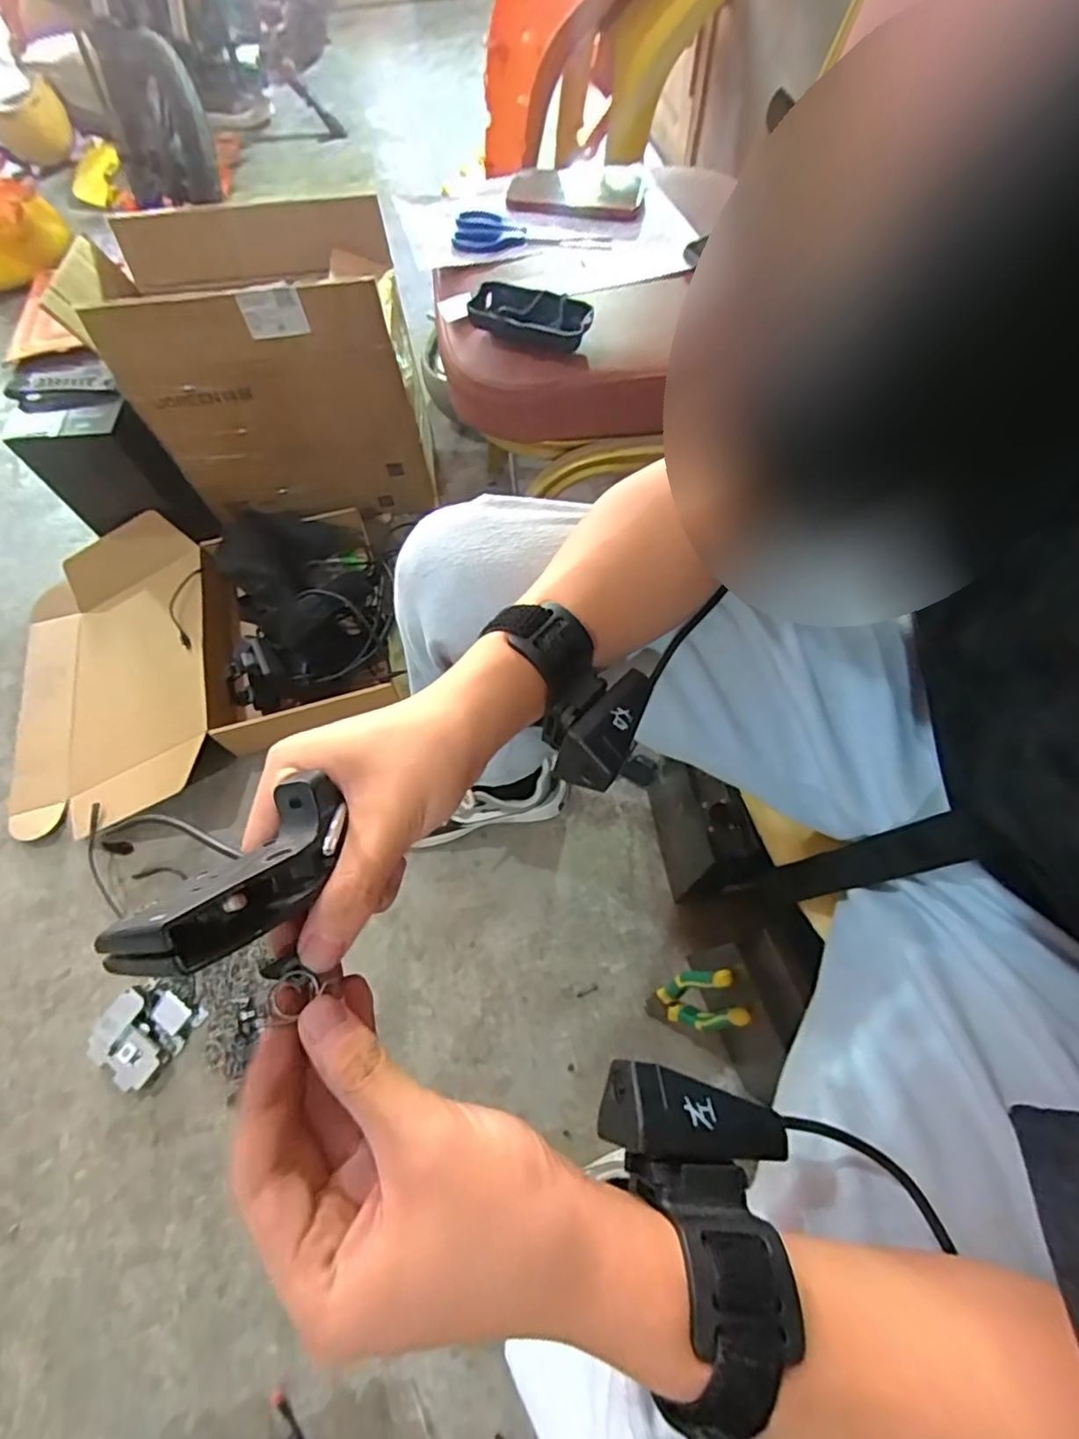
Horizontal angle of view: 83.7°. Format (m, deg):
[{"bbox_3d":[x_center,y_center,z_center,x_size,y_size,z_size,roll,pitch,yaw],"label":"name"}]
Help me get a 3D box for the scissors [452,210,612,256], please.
[{"bbox_3d":[-0.007,-0.454,0.559,0.143,0.015,0.043,2,66,3],"label":"scissors"}]

